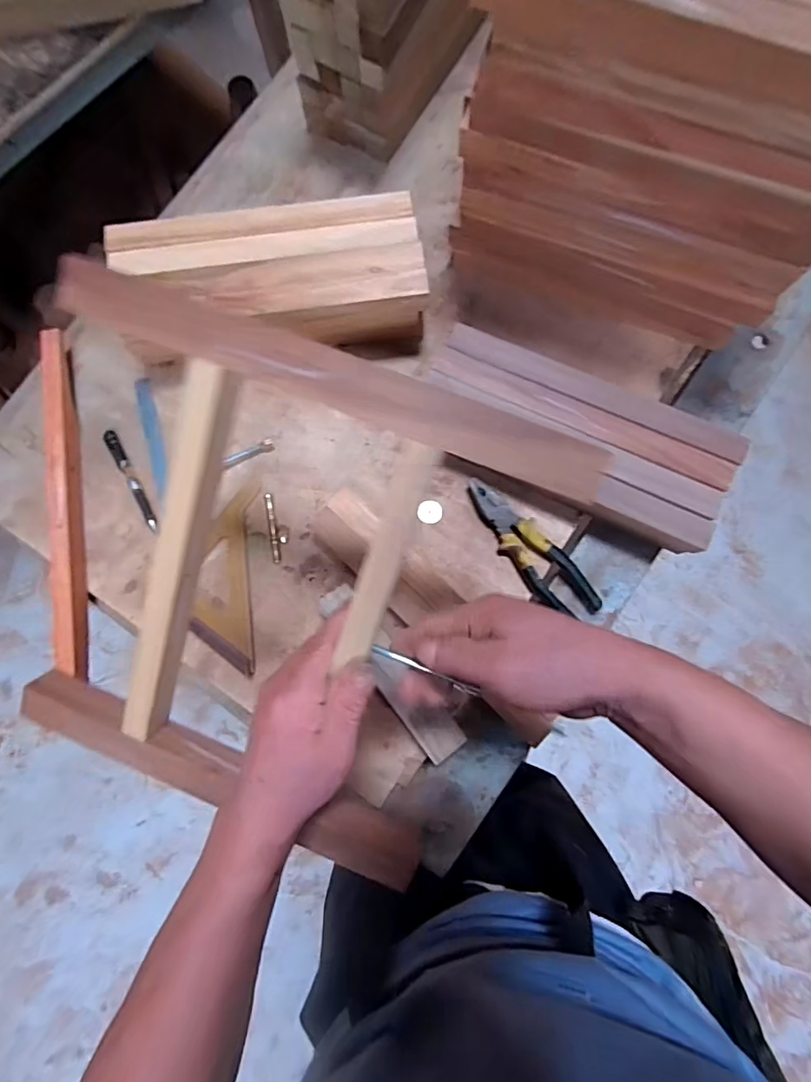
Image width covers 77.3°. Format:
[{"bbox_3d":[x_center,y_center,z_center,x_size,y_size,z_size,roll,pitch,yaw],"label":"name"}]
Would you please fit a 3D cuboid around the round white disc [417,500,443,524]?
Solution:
[{"bbox_3d":[0.028,-0.033,0.579,0.028,0.004,0.028,0,78,0],"label":"round white disc"}]

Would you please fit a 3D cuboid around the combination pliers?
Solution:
[{"bbox_3d":[0.137,0.009,0.562,0.051,0.022,0.189,-39,84,-2],"label":"combination pliers"}]

